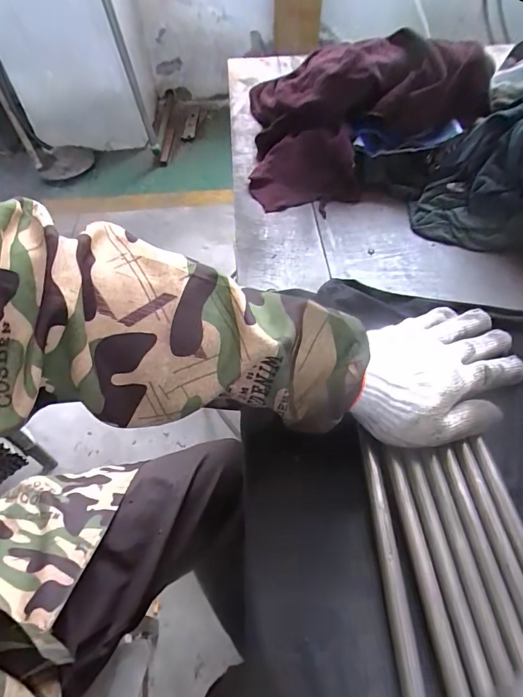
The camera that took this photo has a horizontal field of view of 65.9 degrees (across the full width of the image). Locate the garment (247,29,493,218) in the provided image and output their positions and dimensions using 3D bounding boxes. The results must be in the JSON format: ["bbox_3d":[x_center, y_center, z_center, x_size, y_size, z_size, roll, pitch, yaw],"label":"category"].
[{"bbox_3d":[0.141,-0.326,0.565,0.308,0.127,0.249,-1,53,3],"label":"garment"}]

